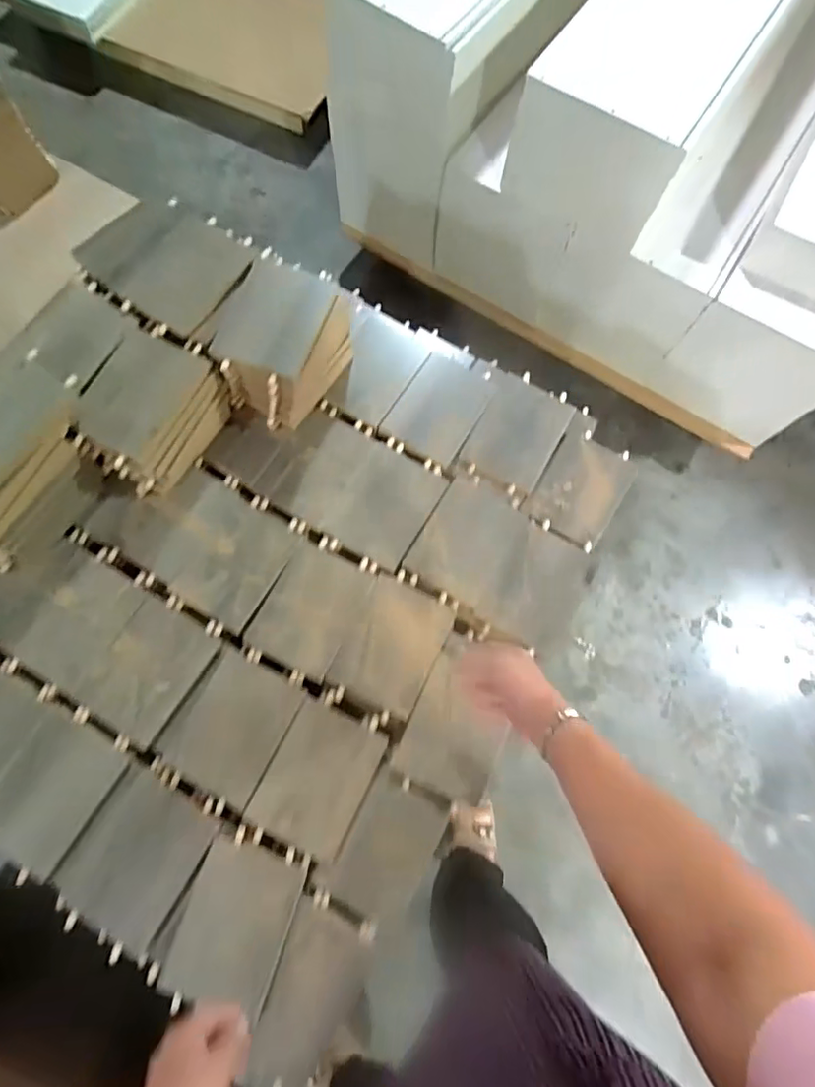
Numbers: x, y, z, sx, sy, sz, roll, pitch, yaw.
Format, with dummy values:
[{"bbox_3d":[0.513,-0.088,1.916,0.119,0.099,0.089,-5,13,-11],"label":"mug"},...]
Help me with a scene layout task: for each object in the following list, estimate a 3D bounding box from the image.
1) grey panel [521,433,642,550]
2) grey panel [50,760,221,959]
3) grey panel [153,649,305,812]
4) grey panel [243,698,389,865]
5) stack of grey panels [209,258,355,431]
[{"bbox_3d":[0.255,-0.081,0.806,0.117,0.014,0.171,33,70,1],"label":"grey panel"},{"bbox_3d":[-0.319,0.368,0.655,0.134,0.013,0.160,30,76,8],"label":"grey panel"},{"bbox_3d":[-0.219,0.225,0.685,0.130,0.013,0.159,28,76,7],"label":"grey panel"},{"bbox_3d":[-0.109,0.287,0.678,0.117,0.018,0.160,27,77,6],"label":"grey panel"},{"bbox_3d":[-0.169,-0.268,0.767,0.131,0.112,0.175,23,75,6],"label":"stack of grey panels"}]

